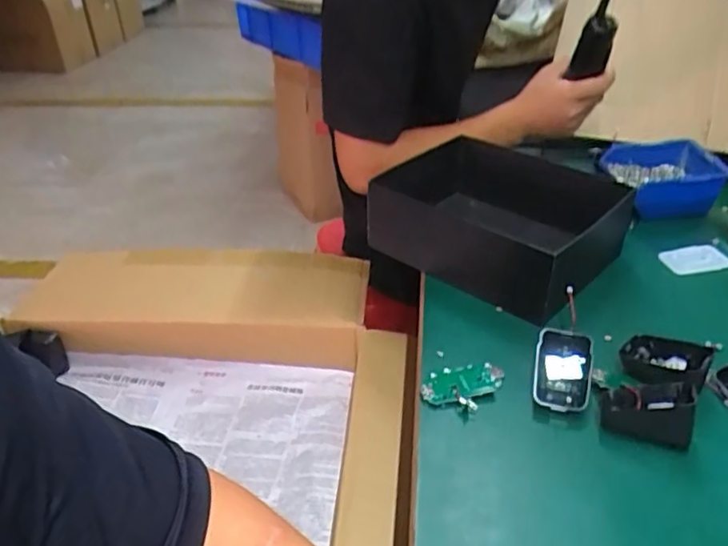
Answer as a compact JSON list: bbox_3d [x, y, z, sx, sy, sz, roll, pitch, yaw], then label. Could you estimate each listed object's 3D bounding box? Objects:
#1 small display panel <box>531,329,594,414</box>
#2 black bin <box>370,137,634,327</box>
[{"bbox_3d":[0.170,0.083,0.534,0.045,0.012,0.067,5,76,22],"label":"small display panel"},{"bbox_3d":[0.145,-0.066,0.705,0.249,0.095,0.200,23,42,31],"label":"black bin"}]

